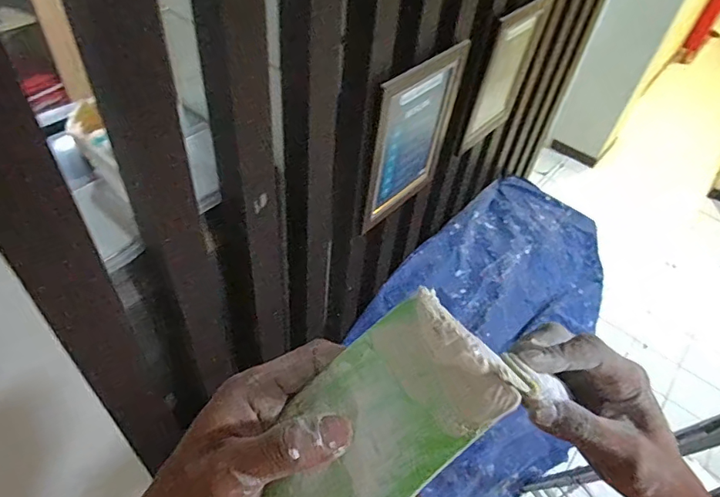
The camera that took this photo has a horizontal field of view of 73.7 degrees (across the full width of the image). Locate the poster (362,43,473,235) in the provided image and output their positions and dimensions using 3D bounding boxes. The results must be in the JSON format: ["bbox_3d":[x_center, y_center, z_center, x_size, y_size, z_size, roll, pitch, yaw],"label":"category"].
[{"bbox_3d":[0.178,-0.349,1.581,0.030,0.535,0.429,34,53,23],"label":"poster"}]

